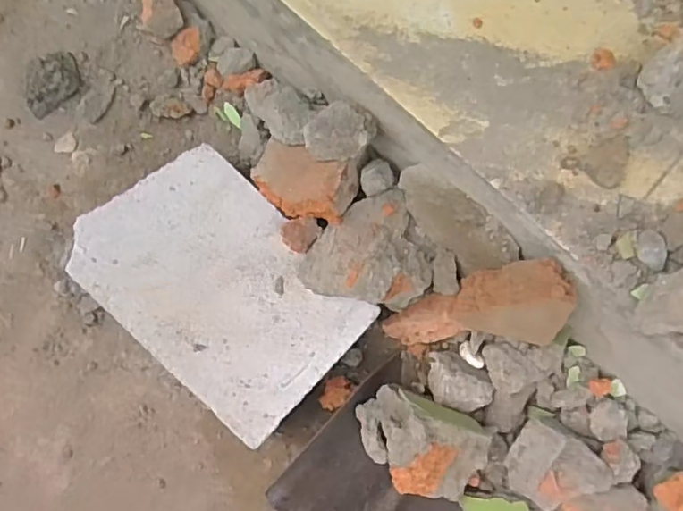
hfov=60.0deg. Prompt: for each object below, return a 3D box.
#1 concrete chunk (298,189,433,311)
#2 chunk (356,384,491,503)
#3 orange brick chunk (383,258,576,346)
[{"bbox_3d":[0.023,0.004,0.606,0.125,0.035,0.116,0,85,-3],"label":"concrete chunk"},{"bbox_3d":[0.086,0.205,0.626,0.139,0.074,0.098,24,84,-2],"label":"chunk"},{"bbox_3d":[0.142,0.064,0.616,0.058,0.226,0.087,-15,85,-41],"label":"orange brick chunk"}]

